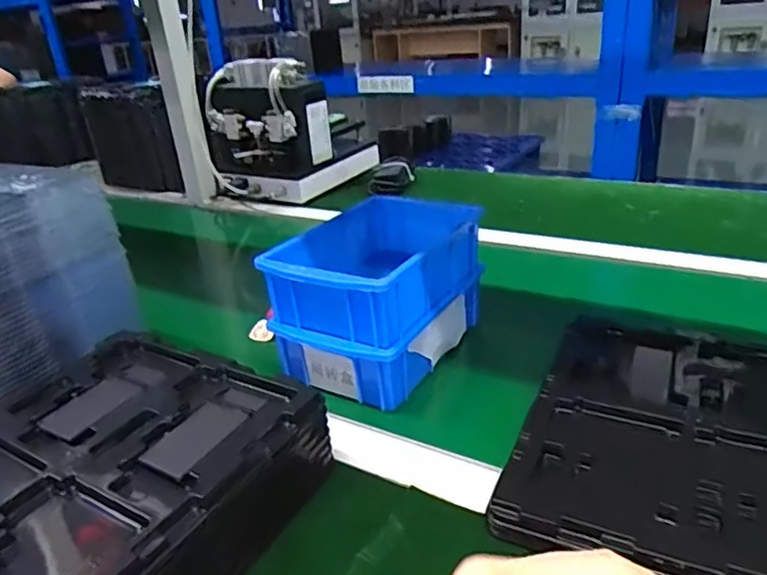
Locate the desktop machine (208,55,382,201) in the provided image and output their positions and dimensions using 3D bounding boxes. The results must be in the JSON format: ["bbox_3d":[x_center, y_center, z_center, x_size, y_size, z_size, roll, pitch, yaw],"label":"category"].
[{"bbox_3d":[-0.171,-0.282,1.093,0.208,0.234,0.264,11,30,30],"label":"desktop machine"}]

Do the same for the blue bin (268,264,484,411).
[{"bbox_3d":[0.000,0.035,0.578,0.124,0.058,0.178,11,30,30],"label":"blue bin"}]

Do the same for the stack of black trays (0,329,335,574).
[{"bbox_3d":[-0.191,0.139,0.379,0.209,0.067,0.269,11,30,31],"label":"stack of black trays"}]

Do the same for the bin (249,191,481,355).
[{"bbox_3d":[-0.004,-0.022,0.561,0.126,0.067,0.199,11,30,30],"label":"bin"}]

